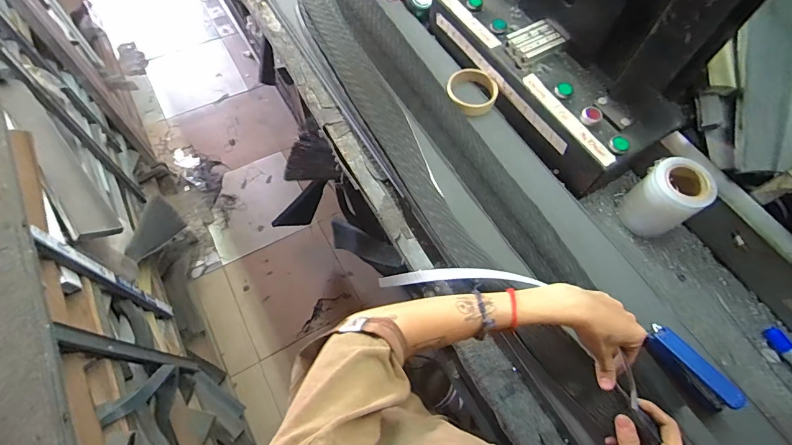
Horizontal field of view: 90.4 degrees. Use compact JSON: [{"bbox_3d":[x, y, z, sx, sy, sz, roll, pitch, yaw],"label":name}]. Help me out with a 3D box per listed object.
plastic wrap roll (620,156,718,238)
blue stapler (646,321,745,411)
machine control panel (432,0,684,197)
[{"bbox_3d":[0.394,-0.033,0.582,0.091,0.105,0.078,-27,68,-14],"label":"plastic wrap roll"},{"bbox_3d":[0.354,0.173,0.473,0.024,0.047,0.107,-31,69,-16],"label":"blue stapler"},{"bbox_3d":[0.259,-0.277,0.688,0.197,0.099,0.467,-25,68,-14],"label":"machine control panel"}]

